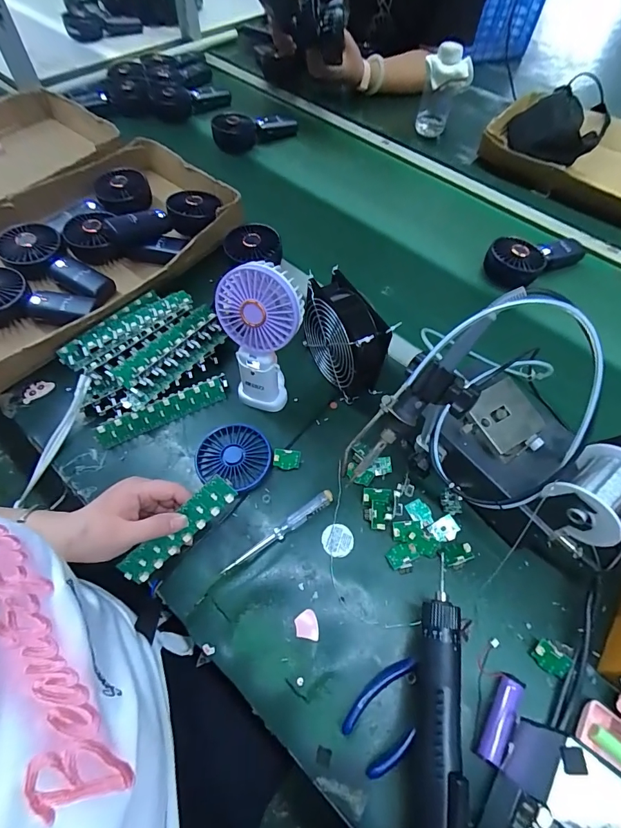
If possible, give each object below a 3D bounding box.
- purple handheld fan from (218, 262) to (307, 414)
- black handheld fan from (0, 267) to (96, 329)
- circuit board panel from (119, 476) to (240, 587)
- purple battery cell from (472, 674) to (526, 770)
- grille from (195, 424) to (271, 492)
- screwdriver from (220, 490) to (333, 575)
[{"bbox_3d":[-0.053,-0.080,0.459,0.085,0.186,0.070,-8,60,-7],"label":"purple handheld fan"},{"bbox_3d":[-0.382,-0.154,0.550,0.174,0.043,0.080,7,59,2],"label":"black handheld fan"},{"bbox_3d":[-0.132,0.117,0.402,0.138,0.006,0.031,-42,100,2],"label":"circuit board panel"},{"bbox_3d":[0.169,0.271,0.359,0.021,0.015,0.071,30,62,15],"label":"purple battery cell"},{"bbox_3d":[-0.090,0.048,0.478,0.085,0.016,0.079,1,59,-2],"label":"grille"},{"bbox_3d":[-0.033,0.127,0.434,0.138,0.013,0.015,-31,65,-19],"label":"screwdriver"}]

